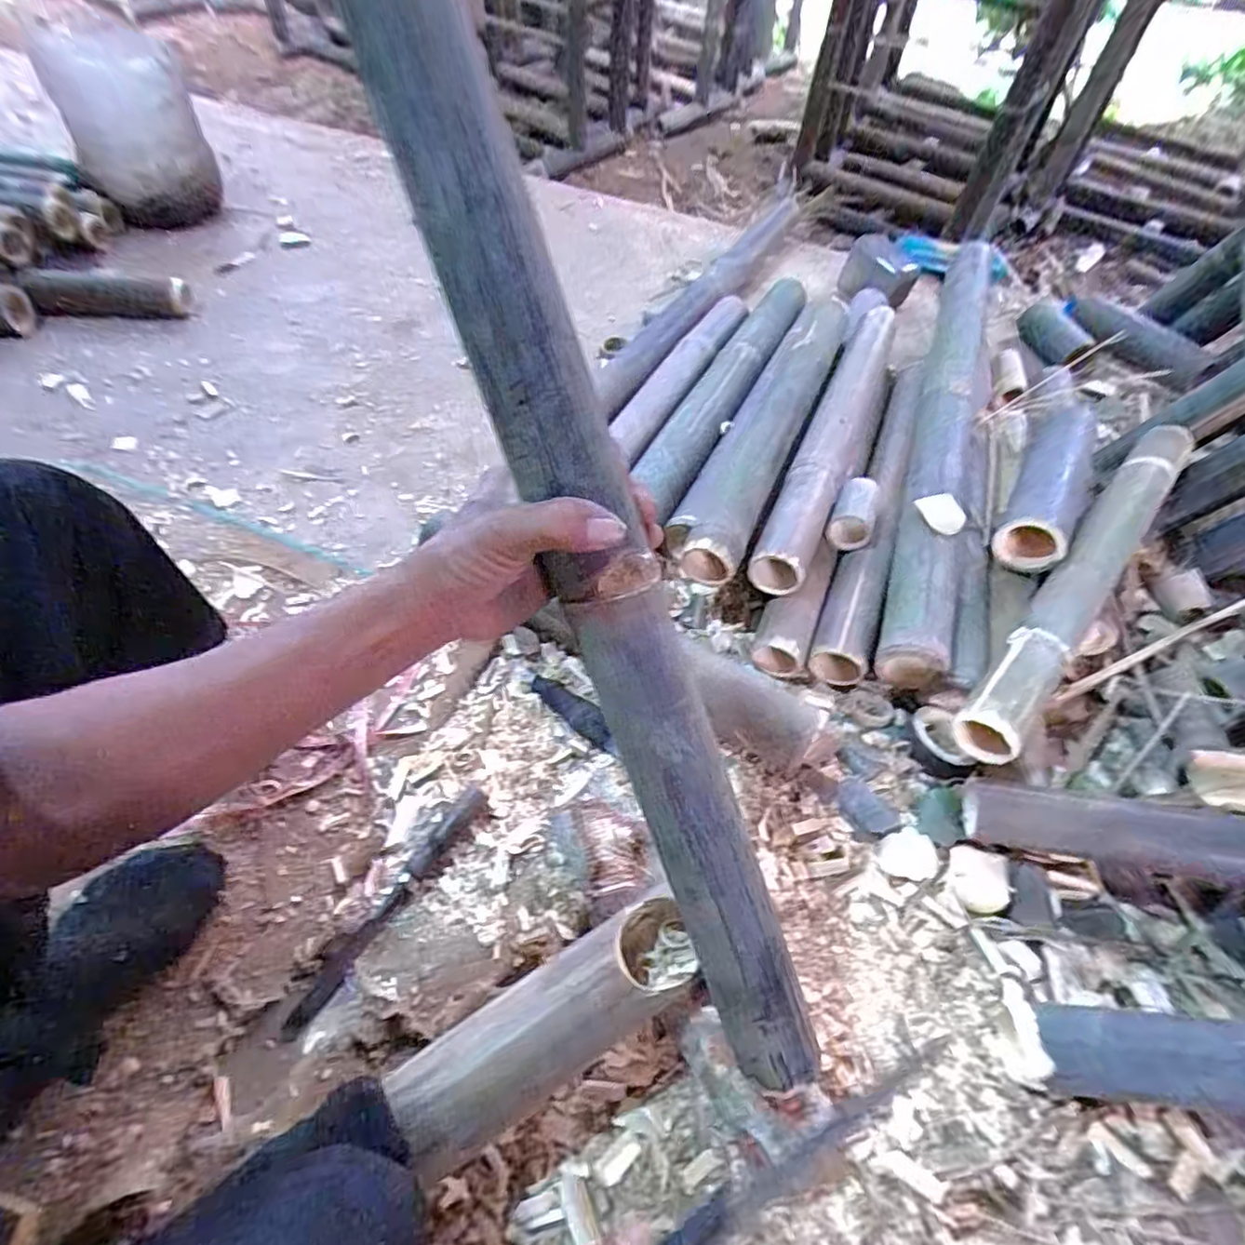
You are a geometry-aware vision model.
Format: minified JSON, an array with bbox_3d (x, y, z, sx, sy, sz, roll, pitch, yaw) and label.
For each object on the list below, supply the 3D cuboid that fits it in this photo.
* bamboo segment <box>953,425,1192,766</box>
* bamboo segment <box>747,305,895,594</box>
[{"bbox_3d":[0.571,-0.071,0.772,0.070,0.056,0.651,37,59,22],"label":"bamboo segment"},{"bbox_3d":[0.315,-0.294,0.915,0.086,0.060,0.639,21,55,12],"label":"bamboo segment"}]

